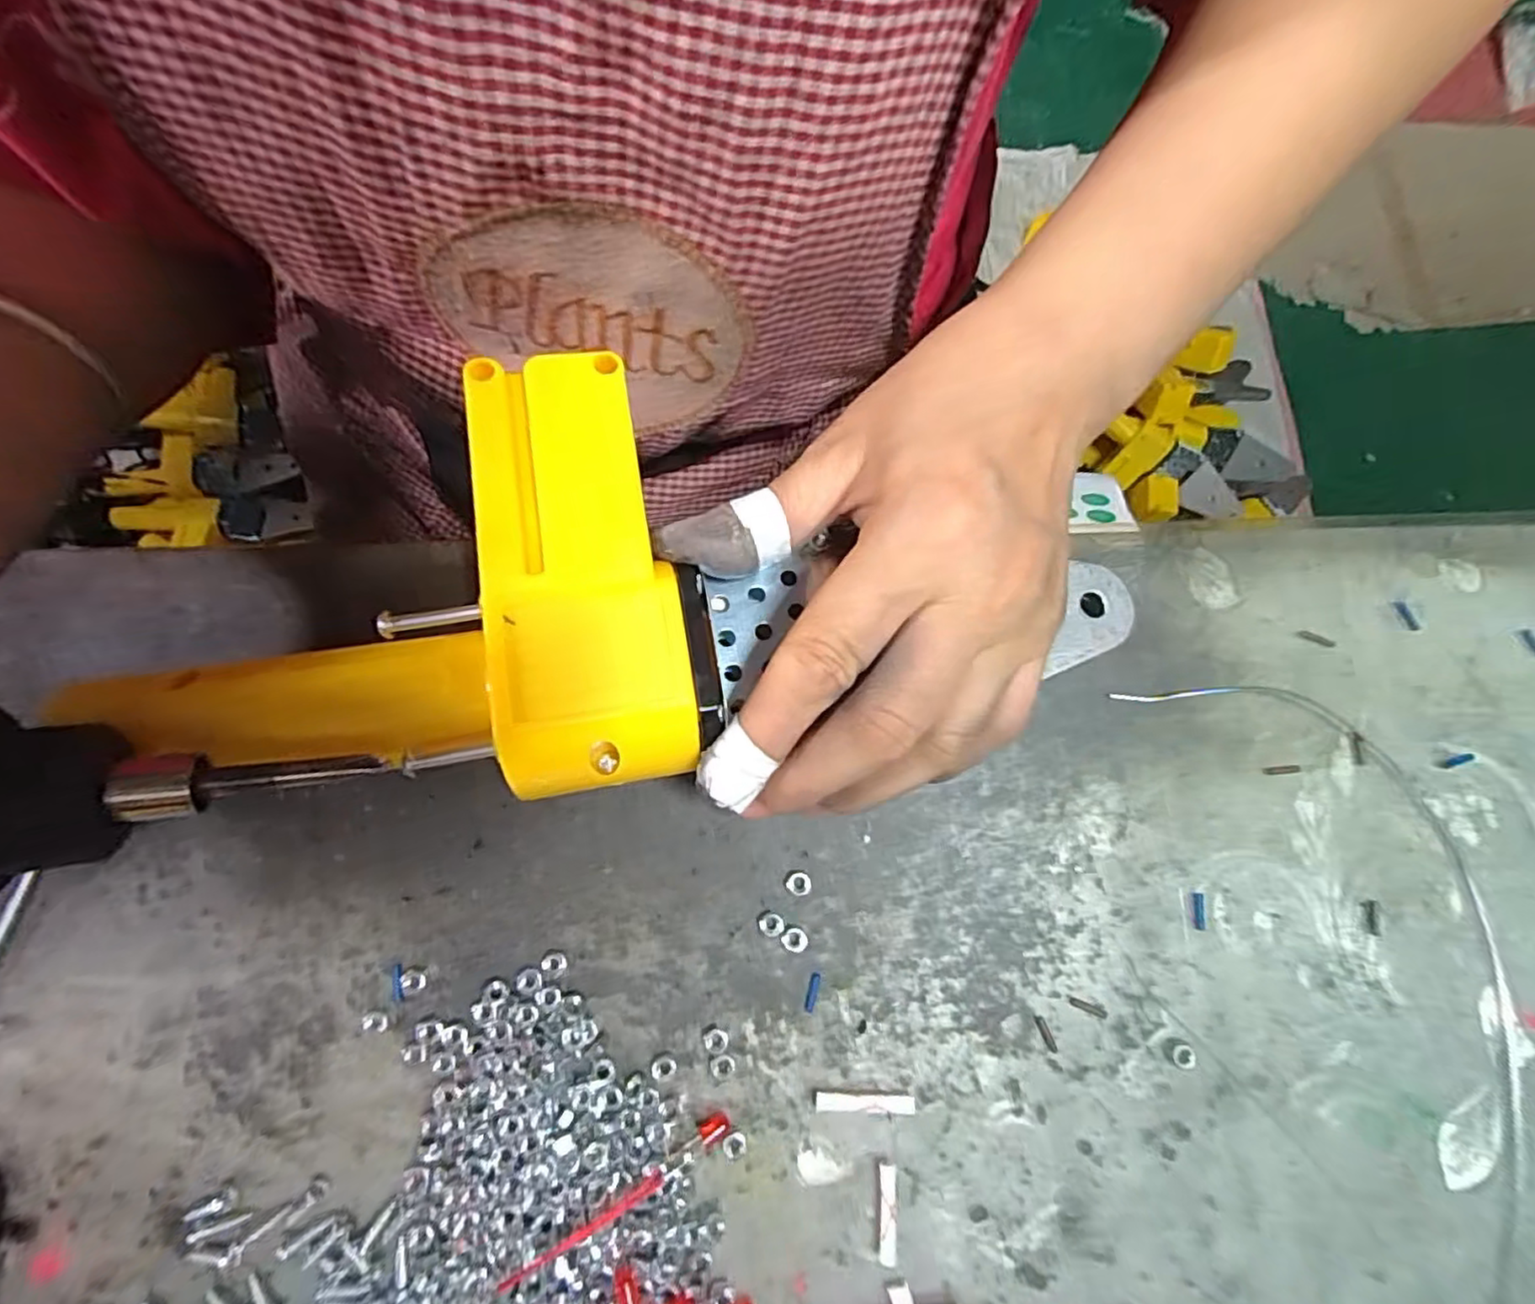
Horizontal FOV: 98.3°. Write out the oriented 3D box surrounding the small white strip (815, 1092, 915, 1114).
[{"bbox_3d":[0.027,0.127,0.186,0.027,0.004,0.005,1,77,-1],"label":"small white strip"}]

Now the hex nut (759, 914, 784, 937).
[{"bbox_3d":[0.001,0.080,0.195,0.007,0.004,0.006,8,77,1],"label":"hex nut"}]

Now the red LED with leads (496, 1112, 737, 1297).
[{"bbox_3d":[-0.040,0.147,0.178,0.066,0.009,0.005,-31,80,-7],"label":"red LED with leads"}]

